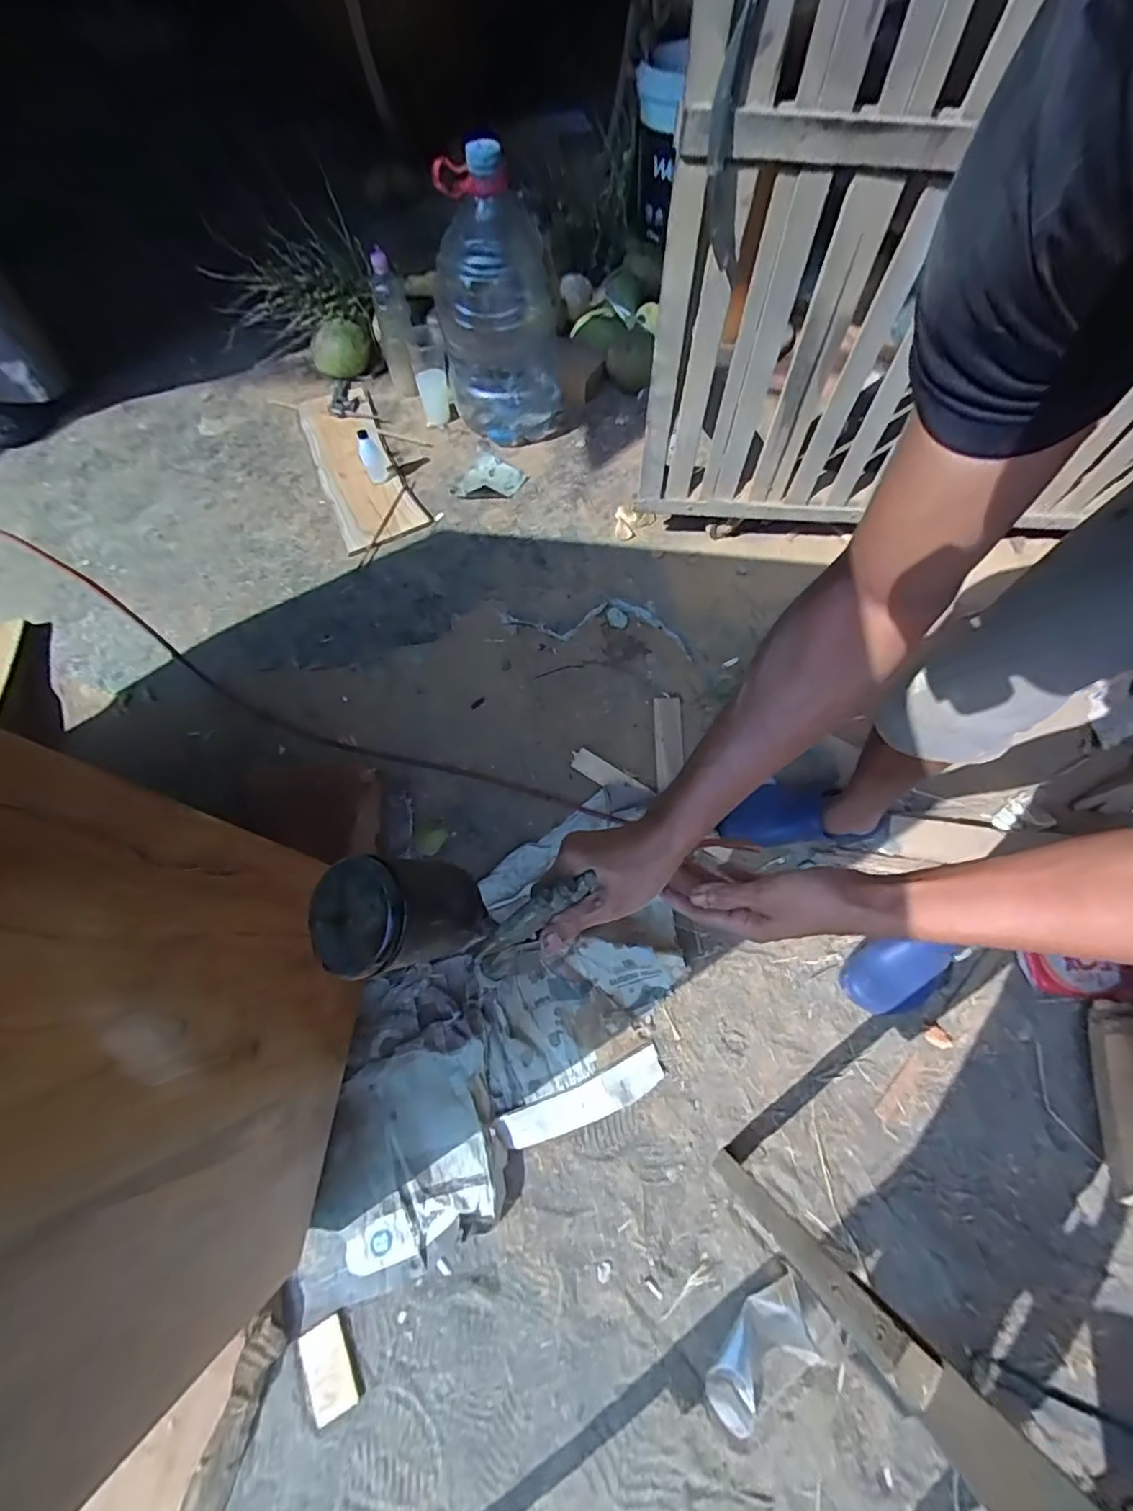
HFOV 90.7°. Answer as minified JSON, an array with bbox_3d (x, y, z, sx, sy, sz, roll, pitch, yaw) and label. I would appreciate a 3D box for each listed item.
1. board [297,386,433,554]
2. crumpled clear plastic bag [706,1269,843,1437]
[{"bbox_3d":[-0.476,-0.668,1.269,0.172,0.019,0.528,-22,67,-10],"label":"board"},{"bbox_3d":[0.253,0.752,0.709,0.176,0.042,0.099,-27,68,-11],"label":"crumpled clear plastic bag"}]

